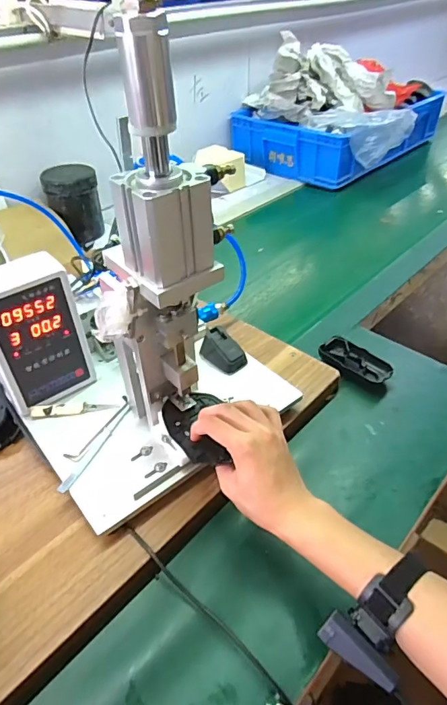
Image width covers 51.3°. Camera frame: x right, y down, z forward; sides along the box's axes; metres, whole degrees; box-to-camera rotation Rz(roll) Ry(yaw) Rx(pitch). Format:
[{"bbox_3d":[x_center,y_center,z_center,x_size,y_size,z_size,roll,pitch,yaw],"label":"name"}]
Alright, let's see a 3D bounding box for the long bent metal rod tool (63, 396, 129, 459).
[{"bbox_3d":[-0.151,0.093,0.573,0.020,0.004,0.105,22,50,27],"label":"long bent metal rod tool"}]

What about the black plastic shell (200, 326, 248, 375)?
[{"bbox_3d":[-0.001,-0.003,0.659,0.043,0.034,0.064,-31,49,-30],"label":"black plastic shell"}]

